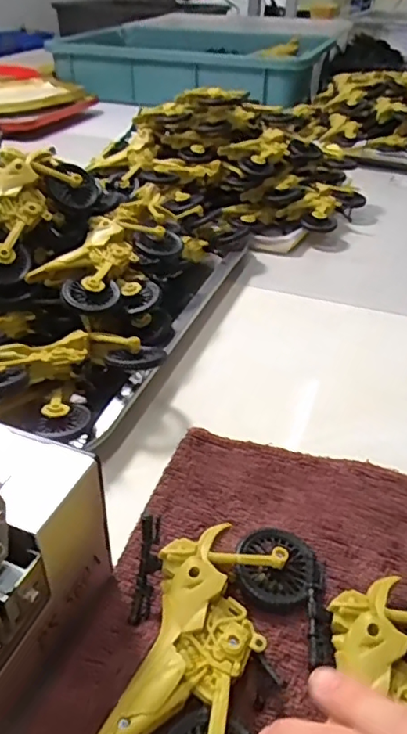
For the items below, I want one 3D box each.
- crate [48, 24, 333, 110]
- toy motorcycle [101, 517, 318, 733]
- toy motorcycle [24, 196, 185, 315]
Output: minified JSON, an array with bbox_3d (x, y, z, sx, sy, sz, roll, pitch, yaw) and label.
[{"bbox_3d":[-0.010,-0.588,1.108,0.484,0.112,0.377,14,36,15],"label":"crate"},{"bbox_3d":[0.001,0.106,0.223,0.070,0.031,0.114,11,36,11],"label":"toy motorcycle"},{"bbox_3d":[-0.065,-0.079,0.401,0.057,0.033,0.115,19,38,22],"label":"toy motorcycle"}]

